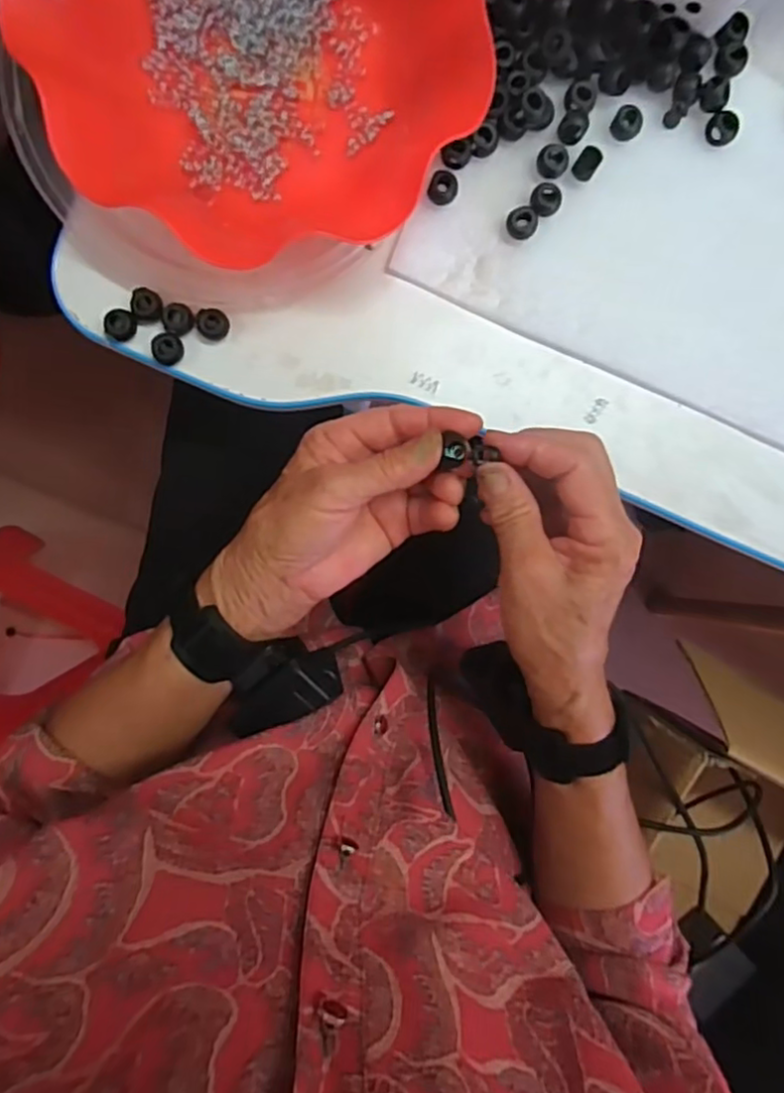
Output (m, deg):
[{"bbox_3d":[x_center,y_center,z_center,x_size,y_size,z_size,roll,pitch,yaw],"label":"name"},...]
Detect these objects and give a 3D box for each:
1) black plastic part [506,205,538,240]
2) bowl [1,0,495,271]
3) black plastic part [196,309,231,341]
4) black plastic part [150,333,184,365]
[{"bbox_3d":[0.076,-0.189,0.377,0.018,0.010,0.016,36,94,-7],"label":"black plastic part"},{"bbox_3d":[-0.071,-0.267,0.334,0.216,0.062,0.194,-17,98,-1],"label":"bowl"},{"bbox_3d":[-0.105,-0.131,0.377,0.018,0.016,0.018,0,97,-4],"label":"black plastic part"},{"bbox_3d":[-0.131,-0.116,0.376,0.018,0.009,0.018,0,97,-4],"label":"black plastic part"}]

